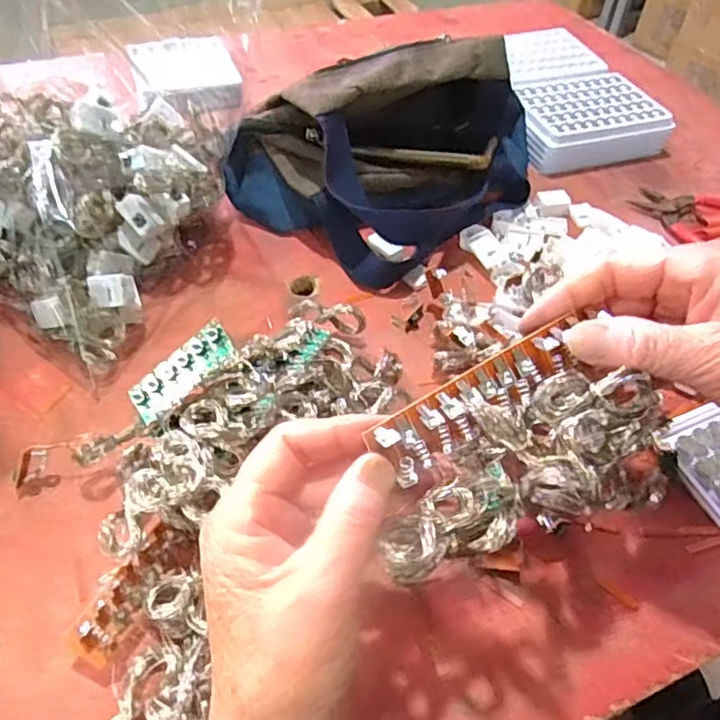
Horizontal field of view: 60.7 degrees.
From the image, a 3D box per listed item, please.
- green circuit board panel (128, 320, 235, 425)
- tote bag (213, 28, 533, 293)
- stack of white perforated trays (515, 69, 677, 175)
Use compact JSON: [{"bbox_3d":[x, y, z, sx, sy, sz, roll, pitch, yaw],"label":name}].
[{"bbox_3d":[-0.087,0.007,0.301,0.059,0.004,0.020,-38,85,9],"label":"green circuit board panel"},{"bbox_3d":[0.036,-0.170,0.463,0.155,0.092,0.224,36,58,23],"label":"tote bag"},{"bbox_3d":[0.194,-0.214,0.548,0.129,0.033,0.104,-19,55,-16],"label":"stack of white perforated trays"}]

